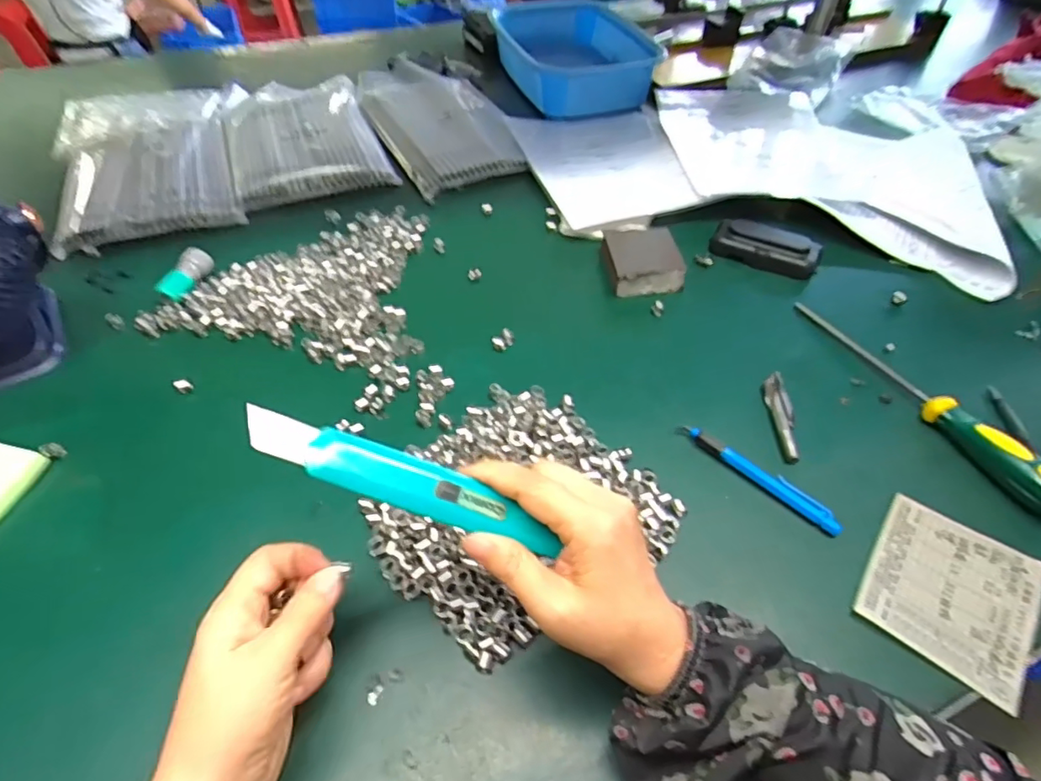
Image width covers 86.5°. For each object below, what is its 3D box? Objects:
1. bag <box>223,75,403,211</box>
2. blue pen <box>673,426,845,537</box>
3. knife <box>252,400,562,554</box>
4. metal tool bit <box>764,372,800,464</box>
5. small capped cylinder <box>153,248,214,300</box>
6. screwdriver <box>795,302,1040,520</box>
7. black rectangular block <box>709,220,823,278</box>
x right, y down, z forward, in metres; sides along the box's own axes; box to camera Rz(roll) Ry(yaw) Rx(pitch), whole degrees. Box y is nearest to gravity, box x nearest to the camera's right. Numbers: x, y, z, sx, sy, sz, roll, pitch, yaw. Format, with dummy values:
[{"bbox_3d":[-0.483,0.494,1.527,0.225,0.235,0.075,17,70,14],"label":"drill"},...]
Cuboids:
[{"bbox_3d":[-0.288,-0.340,0.733,0.179,0.021,0.296,-17,50,-15],"label":"bag"},{"bbox_3d":[0.169,0.060,0.396,0.120,0.010,0.014,34,56,26],"label":"blue pen"},{"bbox_3d":[-0.052,0.043,0.260,0.147,0.011,0.025,24,48,-11],"label":"knife"},{"bbox_3d":[0.204,0.020,0.434,0.017,0.011,0.082,5,48,4],"label":"metal tool bit"},{"bbox_3d":[-0.318,-0.111,0.527,0.024,0.022,0.058,13,49,10],"label":"small capped cylinder"},{"bbox_3d":[0.311,-0.003,0.434,0.023,0.032,0.238,-21,52,-19],"label":"screwdriver"},{"bbox_3d":[0.253,-0.149,0.569,0.106,0.025,0.033,19,50,16],"label":"black rectangular block"}]

